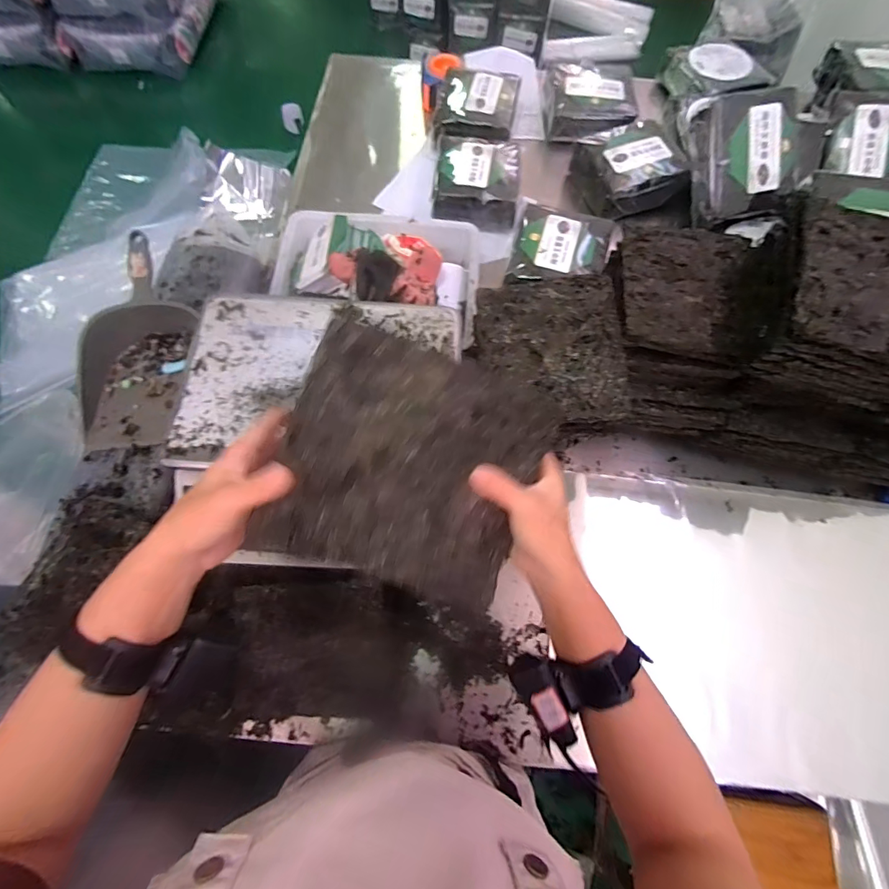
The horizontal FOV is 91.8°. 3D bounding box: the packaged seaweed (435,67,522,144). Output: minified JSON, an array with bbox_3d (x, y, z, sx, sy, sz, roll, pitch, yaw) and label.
[{"bbox_3d":[0.073,-0.780,0.989,0.179,0.039,0.196,11,70,3],"label":"packaged seaweed"}]

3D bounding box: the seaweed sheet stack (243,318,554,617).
[{"bbox_3d":[-0.021,0.020,0.331,0.192,0.010,0.176,21,91,-15],"label":"seaweed sheet stack"}]

